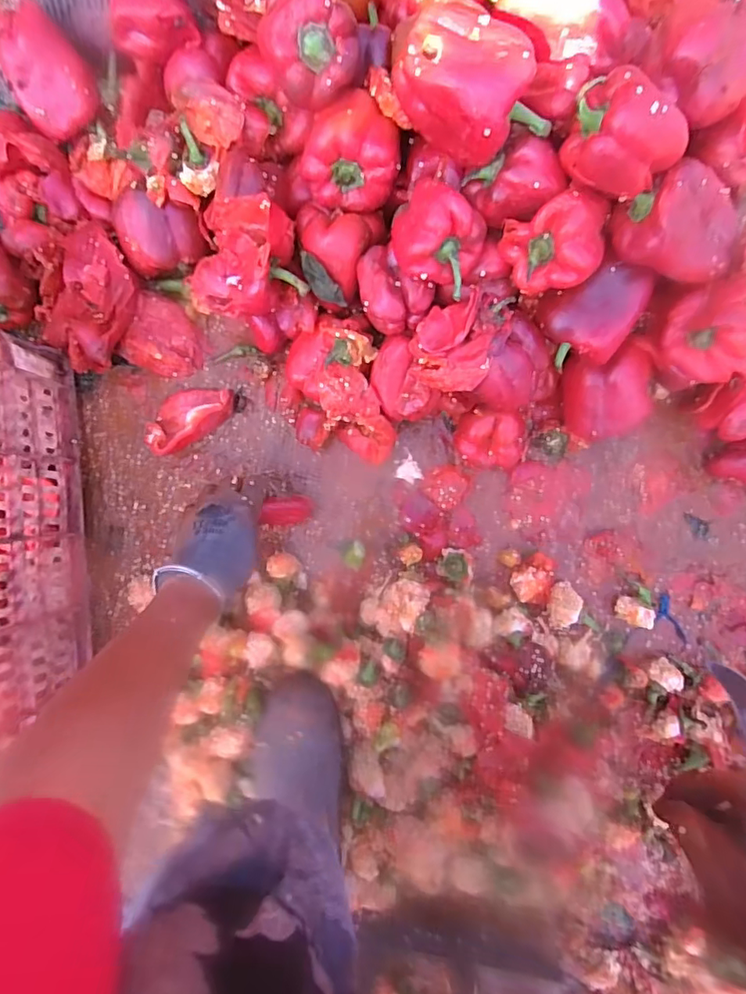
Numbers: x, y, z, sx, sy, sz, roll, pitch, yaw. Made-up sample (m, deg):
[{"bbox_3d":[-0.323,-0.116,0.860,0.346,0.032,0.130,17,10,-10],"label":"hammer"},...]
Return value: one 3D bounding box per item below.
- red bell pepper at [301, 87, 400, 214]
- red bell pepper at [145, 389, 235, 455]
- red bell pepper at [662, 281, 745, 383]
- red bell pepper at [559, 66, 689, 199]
[{"bbox_3d":[-0.019,-0.315,0.468,0.083,0.067,0.077,3,89,0],"label":"red bell pepper"},{"bbox_3d":[-0.209,-0.094,0.592,0.105,0.030,0.060,-28,89,-1],"label":"red bell pepper"},{"bbox_3d":[0.322,-0.149,0.475,0.093,0.069,0.075,7,89,0],"label":"red bell pepper"},{"bbox_3d":[0.192,-0.277,0.393,0.089,0.060,0.067,38,89,1],"label":"red bell pepper"}]

